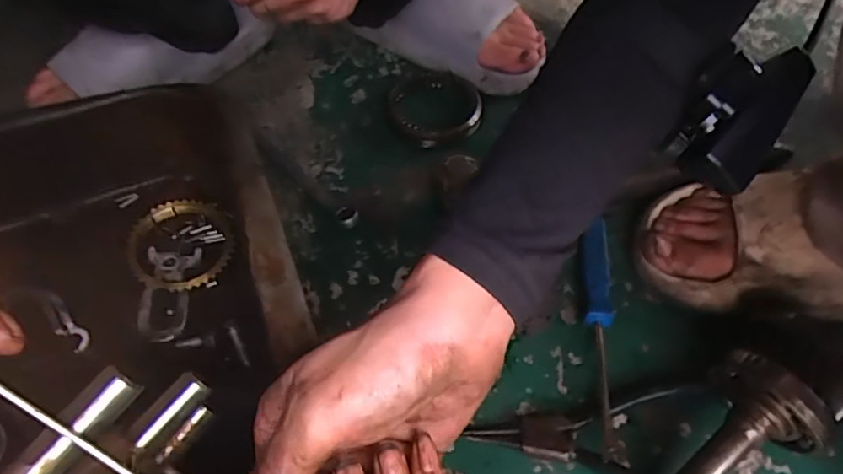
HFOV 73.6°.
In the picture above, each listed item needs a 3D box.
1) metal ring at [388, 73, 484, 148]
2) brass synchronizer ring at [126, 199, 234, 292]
[{"bbox_3d":[0.013,-0.126,0.550,0.089,0.018,0.099,-3,55,-1],"label":"metal ring"},{"bbox_3d":[-0.184,0.006,0.429,0.074,0.018,0.075,-1,55,1],"label":"brass synchronizer ring"}]

